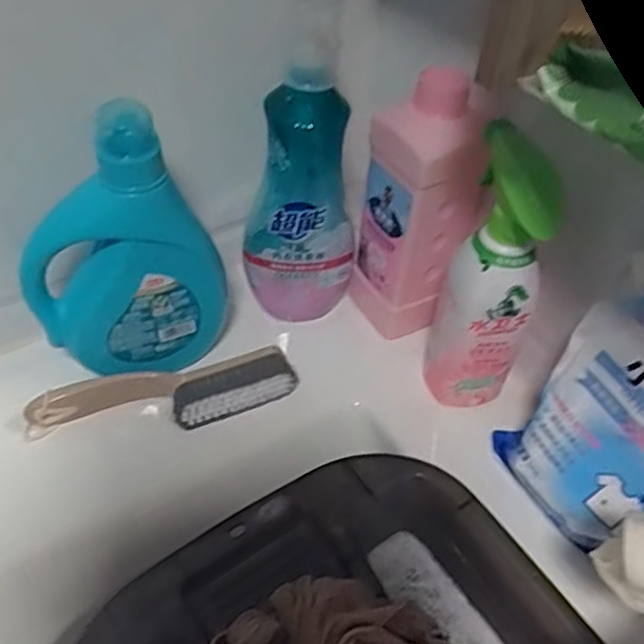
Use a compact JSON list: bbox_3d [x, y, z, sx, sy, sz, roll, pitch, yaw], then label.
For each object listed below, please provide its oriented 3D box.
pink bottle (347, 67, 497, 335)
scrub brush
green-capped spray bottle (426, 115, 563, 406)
[{"bbox_3d":[0.083,-0.095,0.557,0.084,0.224,0.076,-20,51,-22],"label":"pink bottle"},{"bbox_3d":[-0.127,0.063,0.534,0.212,0.035,0.044,-10,48,-13],"label":"scrub brush"},{"bbox_3d":[0.132,-0.031,0.504,0.072,0.224,0.071,17,47,12],"label":"green-capped spray bottle"}]

